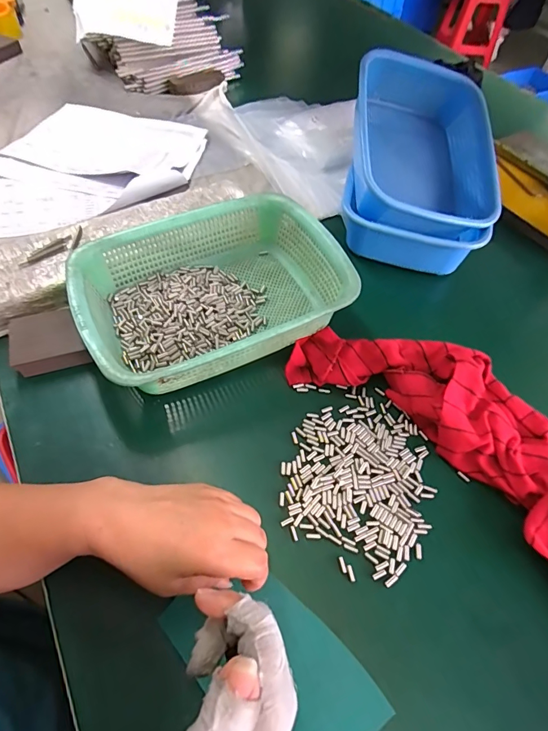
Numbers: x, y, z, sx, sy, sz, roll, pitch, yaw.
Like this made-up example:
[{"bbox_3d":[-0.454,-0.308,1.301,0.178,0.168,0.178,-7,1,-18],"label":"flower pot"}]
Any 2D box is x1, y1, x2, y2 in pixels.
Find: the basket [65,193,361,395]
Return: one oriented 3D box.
[{"bbox_3d":[-0.070,-0.085,0.485,0.291,0.075,0.212,-22,60,-17],"label":"basket"}]

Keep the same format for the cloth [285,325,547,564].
[{"bbox_3d":[0.233,0.131,0.385,0.185,0.050,0.538,-29,62,-21],"label":"cloth"}]

